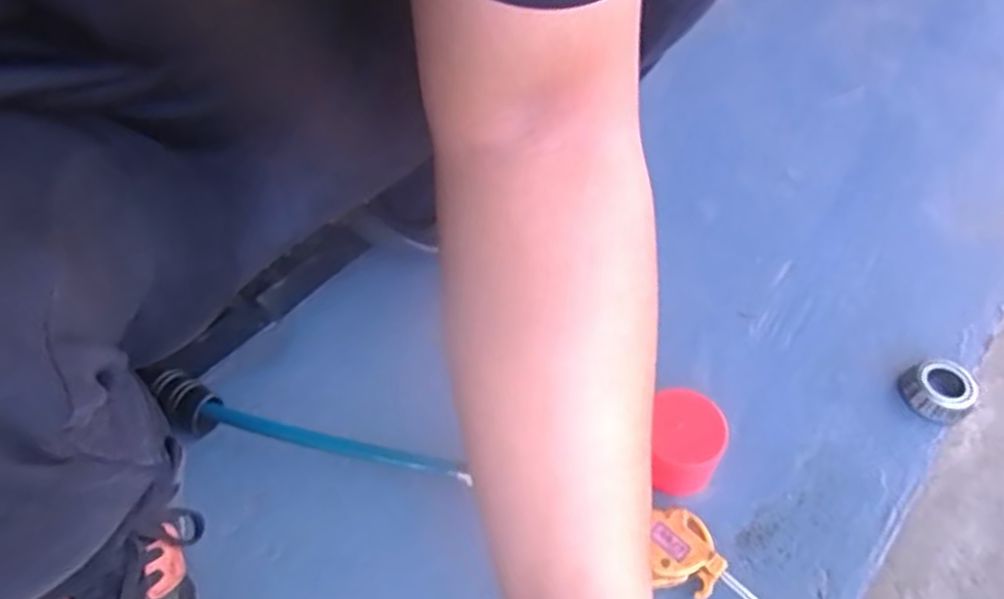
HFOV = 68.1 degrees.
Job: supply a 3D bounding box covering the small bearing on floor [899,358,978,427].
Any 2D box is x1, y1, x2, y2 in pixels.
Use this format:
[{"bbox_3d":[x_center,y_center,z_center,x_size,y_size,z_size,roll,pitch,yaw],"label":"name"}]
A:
[{"bbox_3d":[0.364,0.073,0.617,0.057,0.020,0.052,1,52,-1],"label":"small bearing on floor"}]

